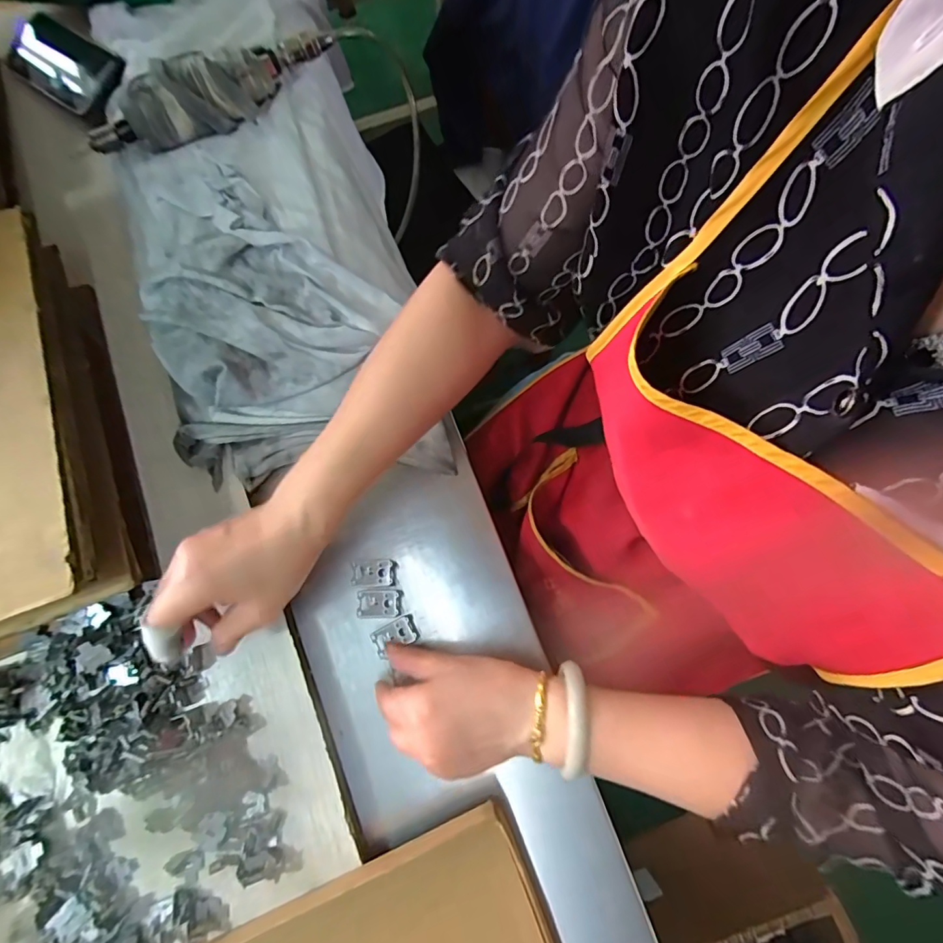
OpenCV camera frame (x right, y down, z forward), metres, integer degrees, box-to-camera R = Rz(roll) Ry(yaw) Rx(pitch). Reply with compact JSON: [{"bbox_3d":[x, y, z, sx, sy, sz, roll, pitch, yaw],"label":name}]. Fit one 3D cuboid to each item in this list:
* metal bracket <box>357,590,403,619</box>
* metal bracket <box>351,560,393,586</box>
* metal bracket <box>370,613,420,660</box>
[{"bbox_3d":[-0.075,0.108,0.400,0.036,0.009,0.021,-3,76,-1],"label":"metal bracket"},{"bbox_3d":[-0.082,0.084,0.403,0.032,0.008,0.019,-2,76,-1],"label":"metal bracket"},{"bbox_3d":[-0.062,0.133,0.394,0.036,0.007,0.022,-28,78,-6],"label":"metal bracket"}]

